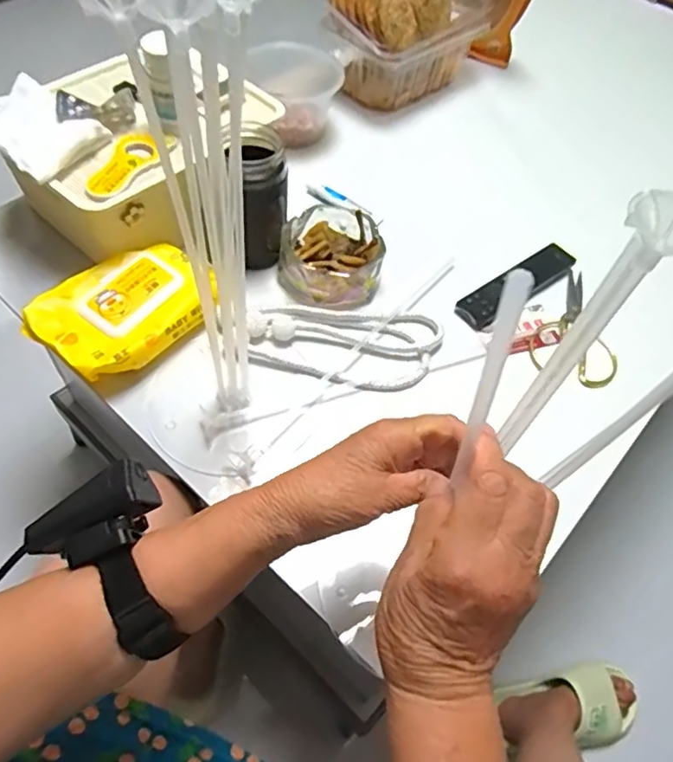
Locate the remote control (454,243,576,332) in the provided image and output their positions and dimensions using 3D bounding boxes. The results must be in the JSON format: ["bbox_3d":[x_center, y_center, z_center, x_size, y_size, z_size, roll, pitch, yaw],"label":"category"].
[{"bbox_3d":[0.206,-0.110,0.667,0.161,0.021,0.041,-32,64,-24],"label":"remote control"}]

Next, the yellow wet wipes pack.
[{"bbox_3d":[-0.210,-0.066,0.587,0.113,0.057,0.161,39,61,20],"label":"yellow wet wipes pack"}]

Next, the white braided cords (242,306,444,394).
[{"bbox_3d":[0.007,-0.042,0.602,0.199,0.024,0.107,10,55,1],"label":"white braided cords"}]

